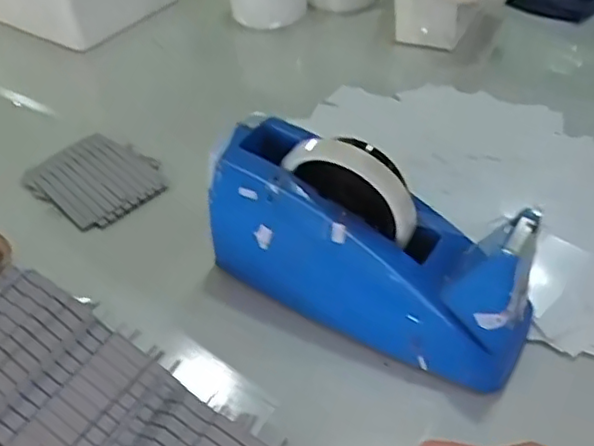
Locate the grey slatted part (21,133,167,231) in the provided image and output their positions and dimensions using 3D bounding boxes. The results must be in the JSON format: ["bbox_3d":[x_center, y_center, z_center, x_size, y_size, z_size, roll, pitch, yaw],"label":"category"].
[{"bbox_3d":[-0.169,-0.038,0.533,0.106,0.008,0.088,30,52,29],"label":"grey slatted part"}]

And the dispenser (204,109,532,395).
[{"bbox_3d":[0.044,0.008,0.388,0.207,0.113,0.068,23,49,23],"label":"dispenser"}]

